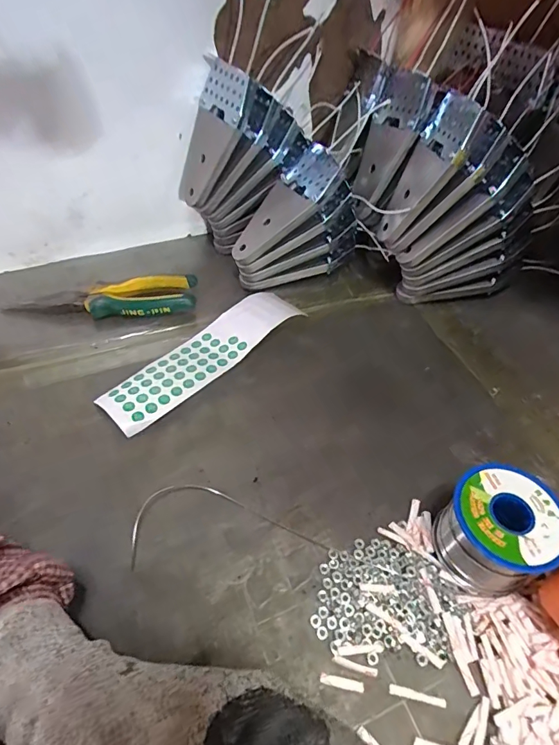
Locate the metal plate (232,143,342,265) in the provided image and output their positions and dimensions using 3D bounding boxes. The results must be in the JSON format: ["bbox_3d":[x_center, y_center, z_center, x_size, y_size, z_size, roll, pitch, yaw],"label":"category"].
[{"bbox_3d":[0.004,-0.173,0.449,0.142,0.013,0.064,-47,57,9],"label":"metal plate"}]

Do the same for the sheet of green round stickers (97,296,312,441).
[{"bbox_3d":[-0.069,-0.022,0.408,0.061,0.024,0.210,37,56,26],"label":"sheet of green round stickers"}]

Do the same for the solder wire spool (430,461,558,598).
[{"bbox_3d":[0.139,0.104,0.279,0.061,0.063,0.063,2,48,-2],"label":"solder wire spool"}]

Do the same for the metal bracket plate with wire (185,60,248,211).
[{"bbox_3d":[-0.074,-0.239,0.442,0.014,0.137,0.074,-7,44,-44],"label":"metal bracket plate with wire"}]

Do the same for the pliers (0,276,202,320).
[{"bbox_3d":[-0.183,-0.078,0.447,0.186,0.022,0.046,-2,49,-5],"label":"pliers"}]

